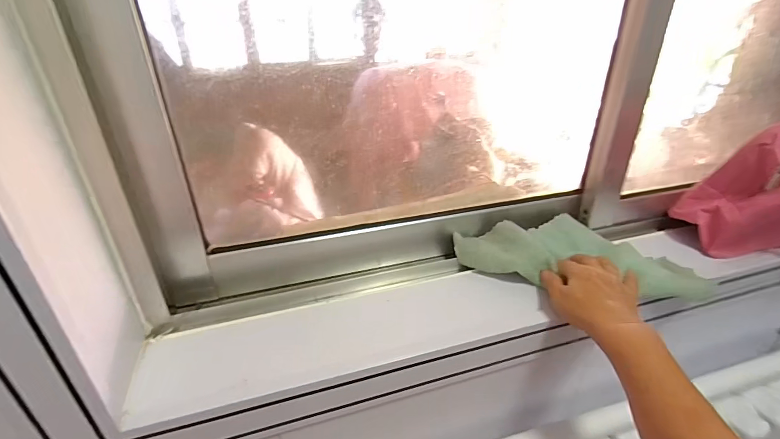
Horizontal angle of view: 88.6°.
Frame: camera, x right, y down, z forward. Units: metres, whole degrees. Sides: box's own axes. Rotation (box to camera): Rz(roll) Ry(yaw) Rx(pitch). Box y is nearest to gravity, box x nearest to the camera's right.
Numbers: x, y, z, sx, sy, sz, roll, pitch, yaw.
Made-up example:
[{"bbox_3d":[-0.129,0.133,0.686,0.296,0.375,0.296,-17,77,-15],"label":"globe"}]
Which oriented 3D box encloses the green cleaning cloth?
[{"bbox_3d":[0.248,0.042,0.549,0.307,0.042,0.119,6,29,5],"label":"green cleaning cloth"}]

